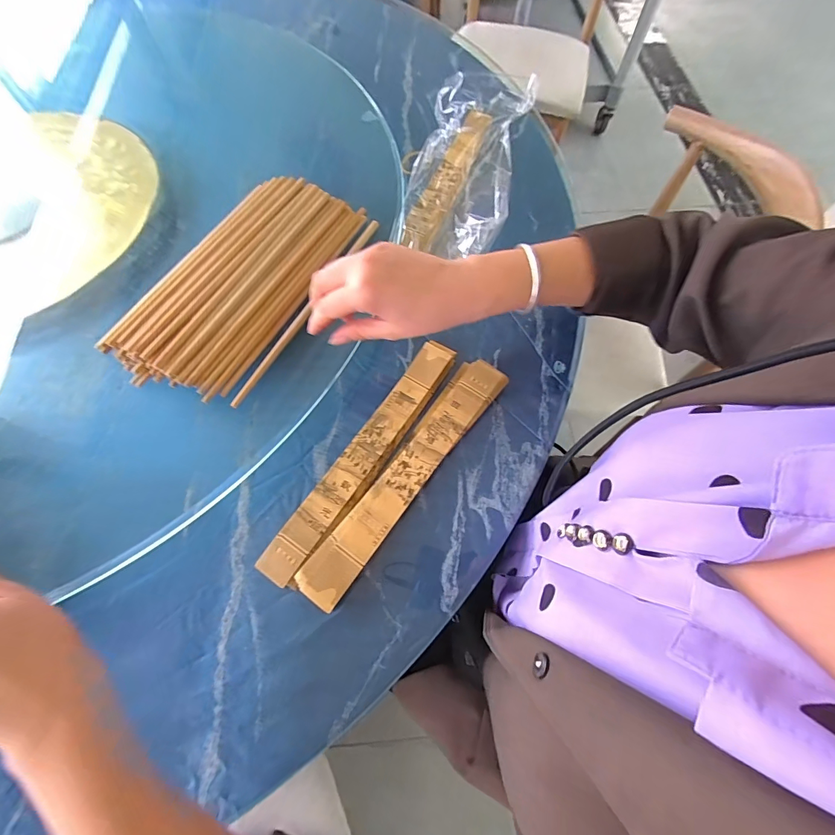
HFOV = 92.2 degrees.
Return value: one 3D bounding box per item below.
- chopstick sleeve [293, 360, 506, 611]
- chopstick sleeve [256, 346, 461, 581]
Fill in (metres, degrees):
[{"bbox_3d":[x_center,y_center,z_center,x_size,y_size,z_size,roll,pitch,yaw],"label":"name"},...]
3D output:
[{"bbox_3d":[-0.007,0.048,0.366,0.045,0.020,0.260,34,70,14],"label":"chopstick sleeve"},{"bbox_3d":[-0.048,0.032,0.380,0.036,0.021,0.264,32,70,13],"label":"chopstick sleeve"}]

